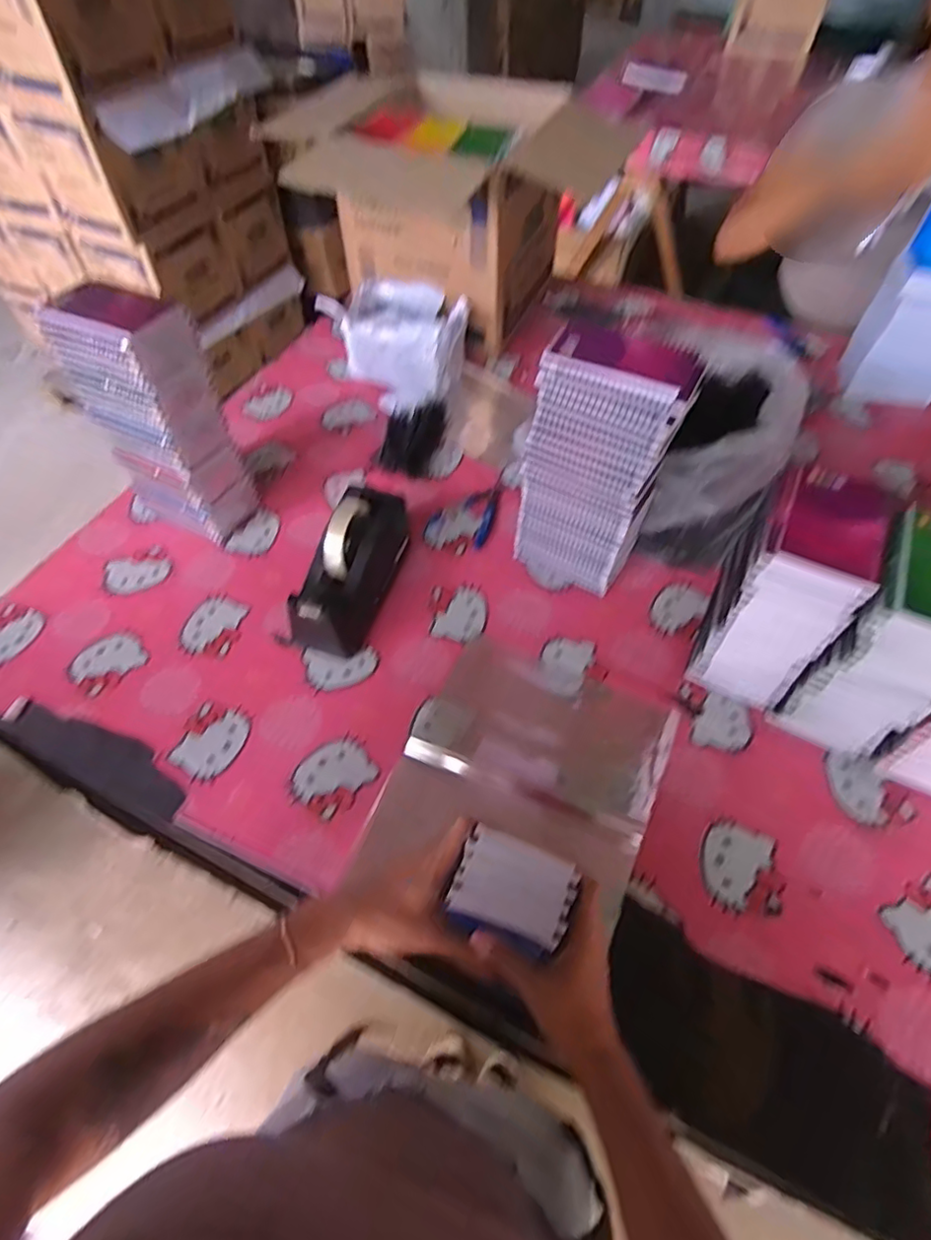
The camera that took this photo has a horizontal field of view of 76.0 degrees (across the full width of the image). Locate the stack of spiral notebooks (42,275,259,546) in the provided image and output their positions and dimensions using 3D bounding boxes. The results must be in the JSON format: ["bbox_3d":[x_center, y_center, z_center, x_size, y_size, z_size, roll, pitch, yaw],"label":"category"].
[{"bbox_3d":[-0.369,-0.241,0.729,0.142,0.285,0.109,32,61,21],"label":"stack of spiral notebooks"}]

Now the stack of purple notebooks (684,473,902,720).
[{"bbox_3d":[0.313,-0.017,0.602,0.095,0.228,0.113,20,57,14],"label":"stack of purple notebooks"}]

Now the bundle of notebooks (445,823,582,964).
[{"bbox_3d":[0.037,0.208,0.456,0.083,0.036,0.070,17,57,12],"label":"bundle of notebooks"}]

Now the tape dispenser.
[{"bbox_3d":[-0.140,-0.066,0.707,0.083,0.120,0.205,16,57,11],"label":"tape dispenser"}]

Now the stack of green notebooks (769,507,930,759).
[{"bbox_3d":[0.394,0.024,0.572,0.100,0.231,0.127,20,57,14],"label":"stack of green notebooks"}]

